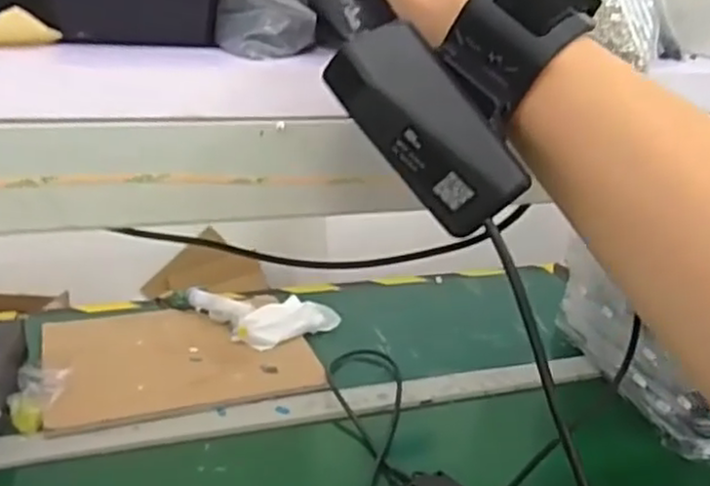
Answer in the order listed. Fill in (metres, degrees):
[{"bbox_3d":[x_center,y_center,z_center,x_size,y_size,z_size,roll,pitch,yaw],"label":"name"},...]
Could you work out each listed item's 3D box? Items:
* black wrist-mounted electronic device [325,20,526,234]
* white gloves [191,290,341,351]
[{"bbox_3d":[0.023,-0.037,0.231,0.070,0.030,0.023,51,30,1],"label":"black wrist-mounted electronic device"},{"bbox_3d":[-0.135,0.102,0.977,0.219,0.037,0.105,6,21,4],"label":"white gloves"}]

